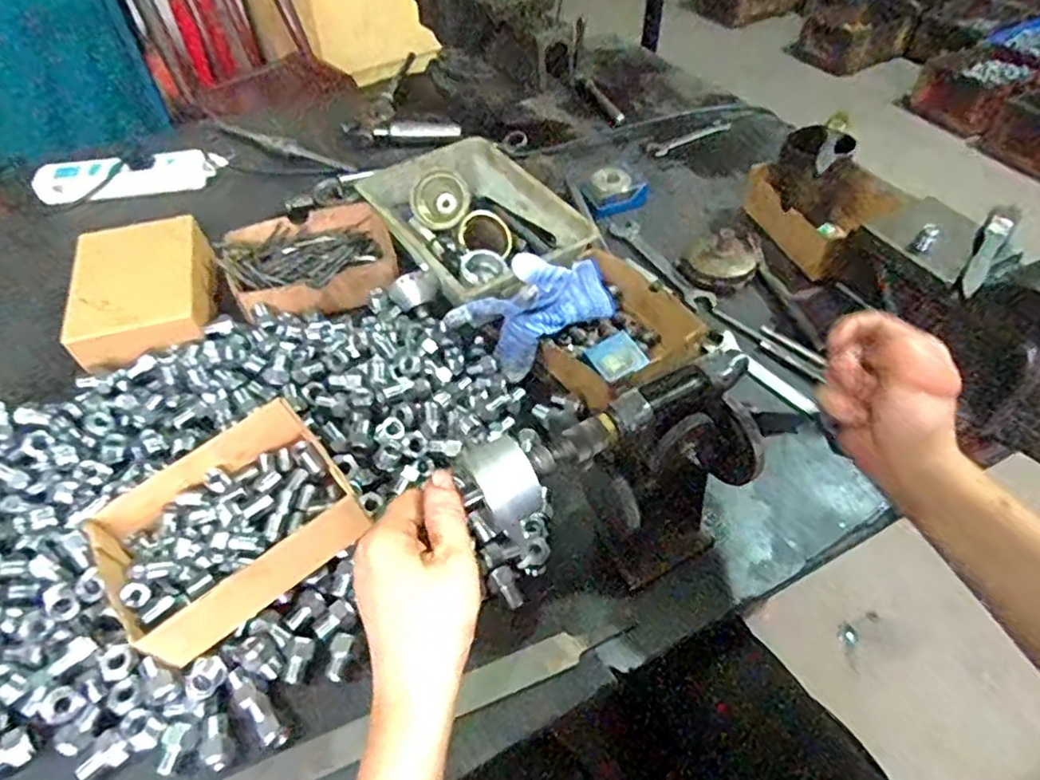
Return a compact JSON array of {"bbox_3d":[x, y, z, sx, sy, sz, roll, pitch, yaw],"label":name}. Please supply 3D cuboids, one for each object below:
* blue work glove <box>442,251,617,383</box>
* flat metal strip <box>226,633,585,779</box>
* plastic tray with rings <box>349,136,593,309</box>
[{"bbox_3d":[0.020,-0.088,0.617,0.163,0.075,0.081,-32,56,-25],"label":"blue work glove"},{"bbox_3d":[-0.075,0.217,0.424,0.256,0.009,0.021,-18,51,-15],"label":"flat metal strip"},{"bbox_3d":[-0.052,-0.181,0.713,0.170,0.061,0.246,-29,55,-23],"label":"plastic tray with rings"}]

